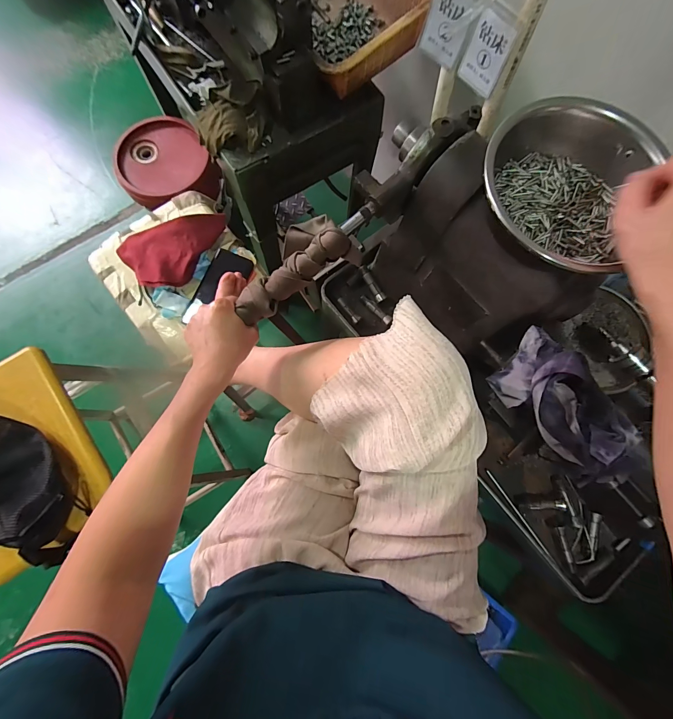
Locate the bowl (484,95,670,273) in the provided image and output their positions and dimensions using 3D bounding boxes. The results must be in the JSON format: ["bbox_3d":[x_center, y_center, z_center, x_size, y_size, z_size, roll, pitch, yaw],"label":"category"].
[{"bbox_3d":[0.217,-0.164,0.327,0.155,0.056,0.161,0,78,-1],"label":"bowl"}]

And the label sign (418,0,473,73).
[{"bbox_3d":[0.154,-0.464,0.457,0.061,0.095,0.008,29,73,2],"label":"label sign"}]

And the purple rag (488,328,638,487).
[{"bbox_3d":[0.258,0.049,0.373,0.086,0.066,0.170,-31,80,-8],"label":"purple rag"}]

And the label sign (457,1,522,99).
[{"bbox_3d":[0.202,-0.415,0.446,0.010,0.101,0.063,-44,80,-7],"label":"label sign"}]

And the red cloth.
[{"bbox_3d":[-0.294,-0.215,0.622,0.190,0.042,0.127,-42,82,-9],"label":"red cloth"}]

